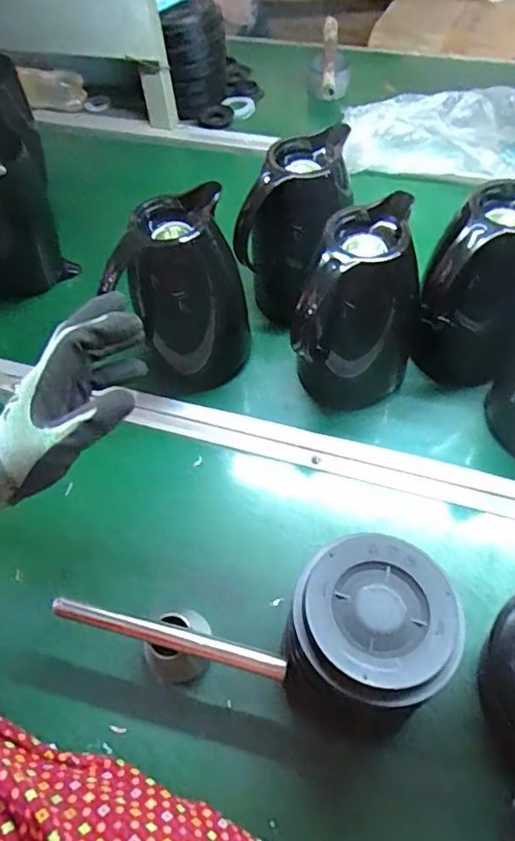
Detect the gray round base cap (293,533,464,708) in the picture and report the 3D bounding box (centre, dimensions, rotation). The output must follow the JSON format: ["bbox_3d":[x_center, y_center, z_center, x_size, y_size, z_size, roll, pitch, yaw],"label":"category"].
[{"bbox_3d":[0.088,0.138,0.396,0.114,0.011,0.117,-2,56,3],"label":"gray round base cap"}]

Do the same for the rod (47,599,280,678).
[{"bbox_3d":[-0.075,0.178,0.452,0.199,0.010,0.017,10,58,11],"label":"rod"}]

